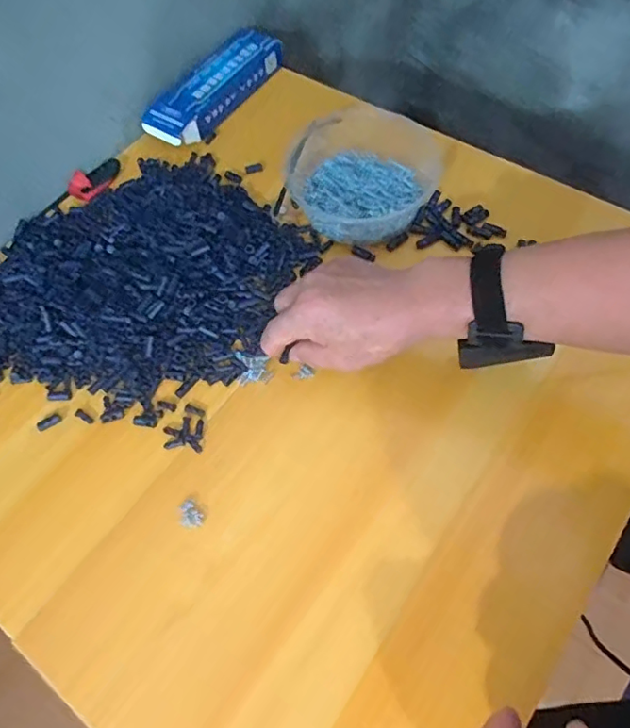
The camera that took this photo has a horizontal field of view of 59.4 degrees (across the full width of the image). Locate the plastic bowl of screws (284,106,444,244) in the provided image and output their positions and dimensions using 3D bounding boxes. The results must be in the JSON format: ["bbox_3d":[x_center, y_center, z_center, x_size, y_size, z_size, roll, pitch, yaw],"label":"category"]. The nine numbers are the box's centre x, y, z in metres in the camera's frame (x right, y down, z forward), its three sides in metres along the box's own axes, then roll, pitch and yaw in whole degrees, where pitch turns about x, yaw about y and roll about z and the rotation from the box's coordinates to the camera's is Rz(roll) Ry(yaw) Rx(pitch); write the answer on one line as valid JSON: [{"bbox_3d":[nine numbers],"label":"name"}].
[{"bbox_3d":[0.046,-0.184,0.529,0.140,0.044,0.138,-1,62,2],"label":"plastic bowl of screws"}]

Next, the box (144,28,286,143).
[{"bbox_3d":[-0.108,-0.305,0.608,0.058,0.032,0.184,37,70,20],"label":"box"}]

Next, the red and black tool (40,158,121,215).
[{"bbox_3d":[-0.239,-0.184,0.565,0.093,0.019,0.030,-41,68,-17],"label":"red and black tool"}]

